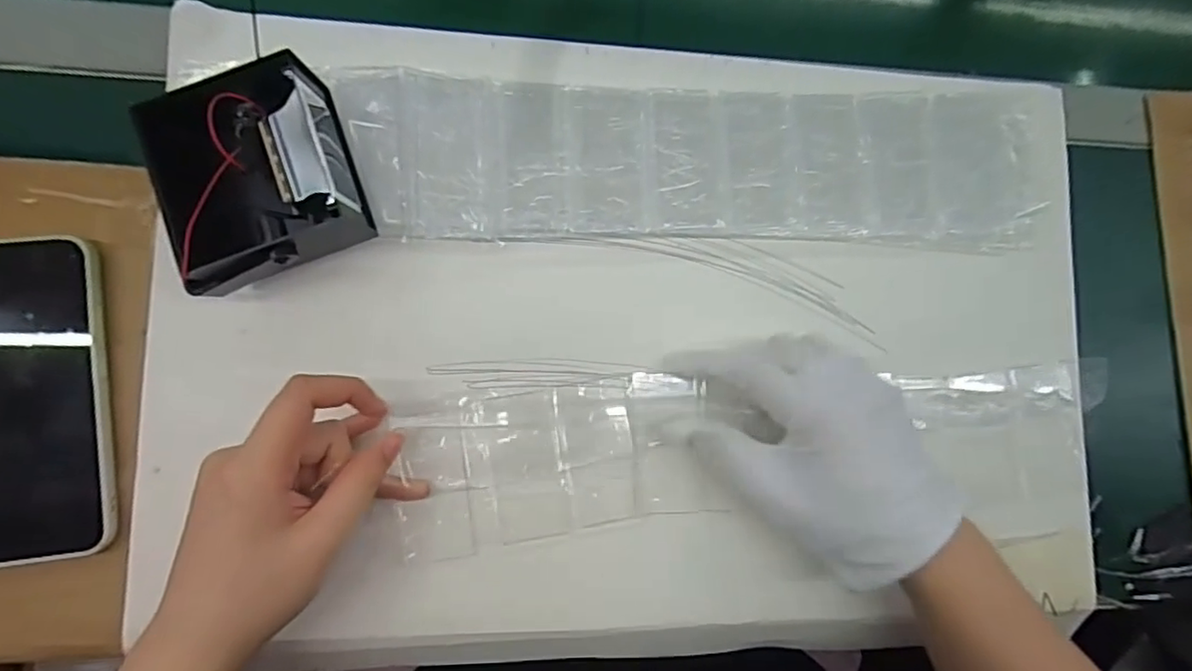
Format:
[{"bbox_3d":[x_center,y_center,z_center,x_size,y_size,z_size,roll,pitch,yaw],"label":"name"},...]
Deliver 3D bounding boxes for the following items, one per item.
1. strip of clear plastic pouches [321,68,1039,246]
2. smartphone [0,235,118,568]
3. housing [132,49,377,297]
[{"bbox_3d":[0.075,-0.103,0.347,0.421,0.020,0.095,-1,84,-9],"label":"strip of clear plastic pouches"},{"bbox_3d":[-0.281,0.031,0.289,0.078,0.015,0.154,-5,86,-9],"label":"smartphone"},{"bbox_3d":[-0.166,-0.080,0.295,0.083,0.049,0.104,-20,88,-10],"label":"housing"}]

